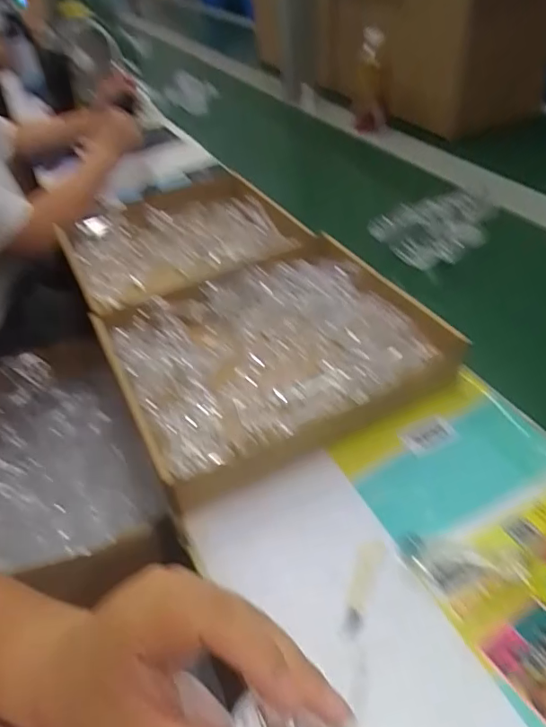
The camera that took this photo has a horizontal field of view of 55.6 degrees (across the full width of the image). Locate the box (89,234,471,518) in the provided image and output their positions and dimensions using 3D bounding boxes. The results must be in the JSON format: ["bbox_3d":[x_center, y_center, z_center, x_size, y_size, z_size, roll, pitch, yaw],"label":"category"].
[{"bbox_3d":[-0.007,-0.025,0.566,0.315,0.055,0.291,-23,45,-17],"label":"box"}]

